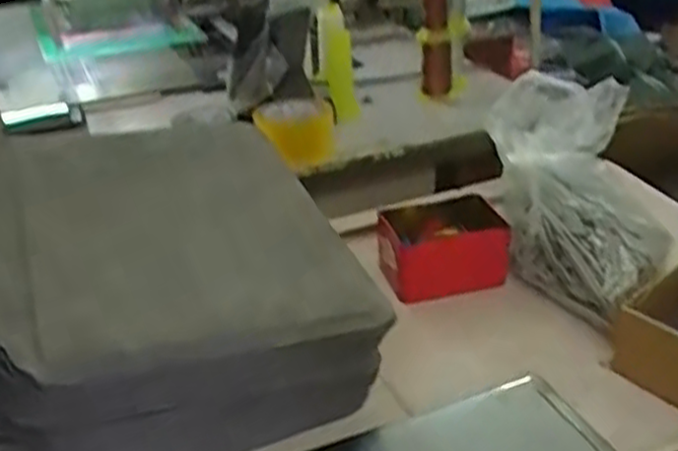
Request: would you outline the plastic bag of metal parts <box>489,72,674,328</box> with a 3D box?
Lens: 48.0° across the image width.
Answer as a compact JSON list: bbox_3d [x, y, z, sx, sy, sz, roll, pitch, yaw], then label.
[{"bbox_3d":[0.238,-0.031,0.734,0.150,0.084,0.268,-1,56,-1],"label":"plastic bag of metal parts"}]

